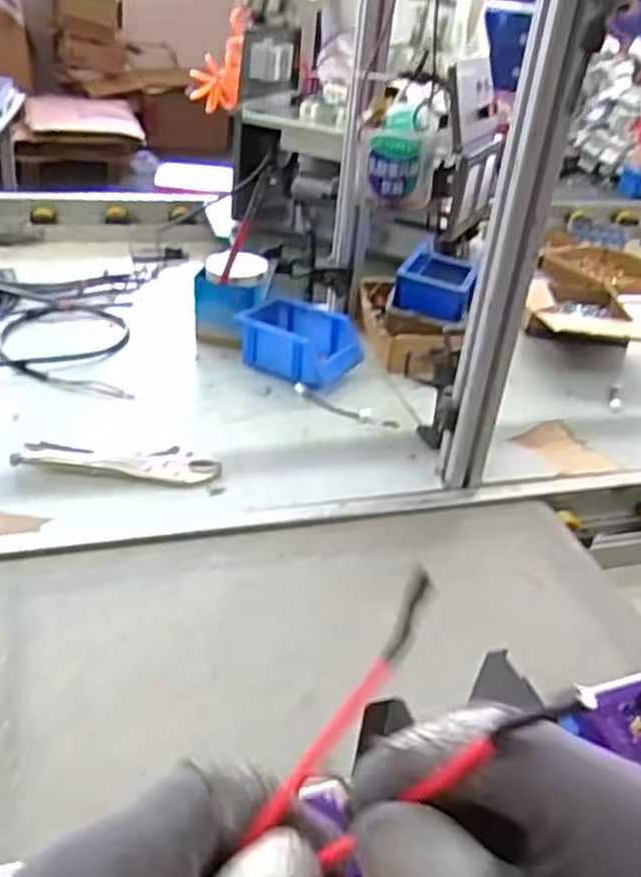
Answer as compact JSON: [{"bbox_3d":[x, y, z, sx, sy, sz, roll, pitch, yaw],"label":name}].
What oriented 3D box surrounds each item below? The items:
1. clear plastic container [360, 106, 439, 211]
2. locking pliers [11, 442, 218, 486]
[{"bbox_3d":[0.063,-0.222,0.609,0.063,0.068,0.062,10,33,6],"label":"clear plastic container"},{"bbox_3d":[-0.219,0.023,0.832,0.212,0.011,0.054,7,34,-1],"label":"locking pliers"}]

